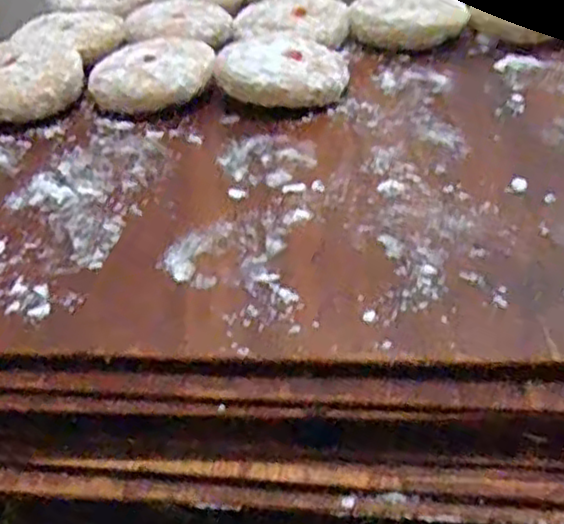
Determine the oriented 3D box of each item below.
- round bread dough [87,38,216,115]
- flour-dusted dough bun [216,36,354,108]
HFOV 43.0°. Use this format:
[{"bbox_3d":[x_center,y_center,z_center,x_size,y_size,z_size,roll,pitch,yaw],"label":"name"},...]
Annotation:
[{"bbox_3d":[-0.091,-0.132,0.499,0.082,0.023,0.073,-18,39,-17],"label":"round bread dough"},{"bbox_3d":[0.001,-0.136,0.492,0.085,0.030,0.083,-2,37,3],"label":"flour-dusted dough bun"}]

